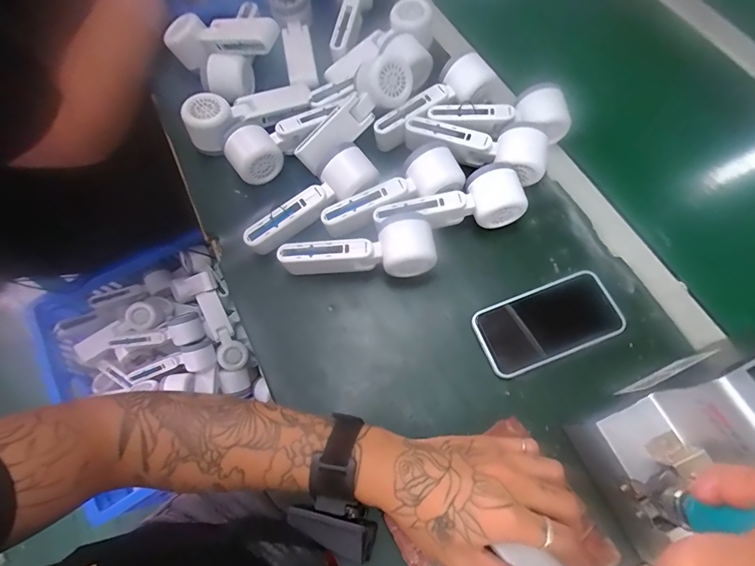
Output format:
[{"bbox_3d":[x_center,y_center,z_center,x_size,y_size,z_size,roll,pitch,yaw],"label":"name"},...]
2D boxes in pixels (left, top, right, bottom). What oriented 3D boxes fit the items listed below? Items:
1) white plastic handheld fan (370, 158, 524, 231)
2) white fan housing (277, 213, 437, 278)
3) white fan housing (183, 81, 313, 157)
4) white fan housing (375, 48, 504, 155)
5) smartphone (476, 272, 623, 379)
[{"bbox_3d":[0.080,-0.082,0.448,0.162,0.055,0.058,-17,68,-4],"label":"white plastic handheld fan"},{"bbox_3d":[-0.022,-0.035,0.433,0.165,0.057,0.063,-7,68,0],"label":"white fan housing"},{"bbox_3d":[-0.159,-0.218,0.496,0.156,0.046,0.054,-26,69,-8],"label":"white fan housing"},{"bbox_3d":[0.074,-0.218,0.493,0.159,0.055,0.059,-40,72,-13],"label":"white fan housing"},{"bbox_3d":[0.177,0.042,0.418,0.142,0.015,0.076,-20,69,-6],"label":"smartphone"}]

